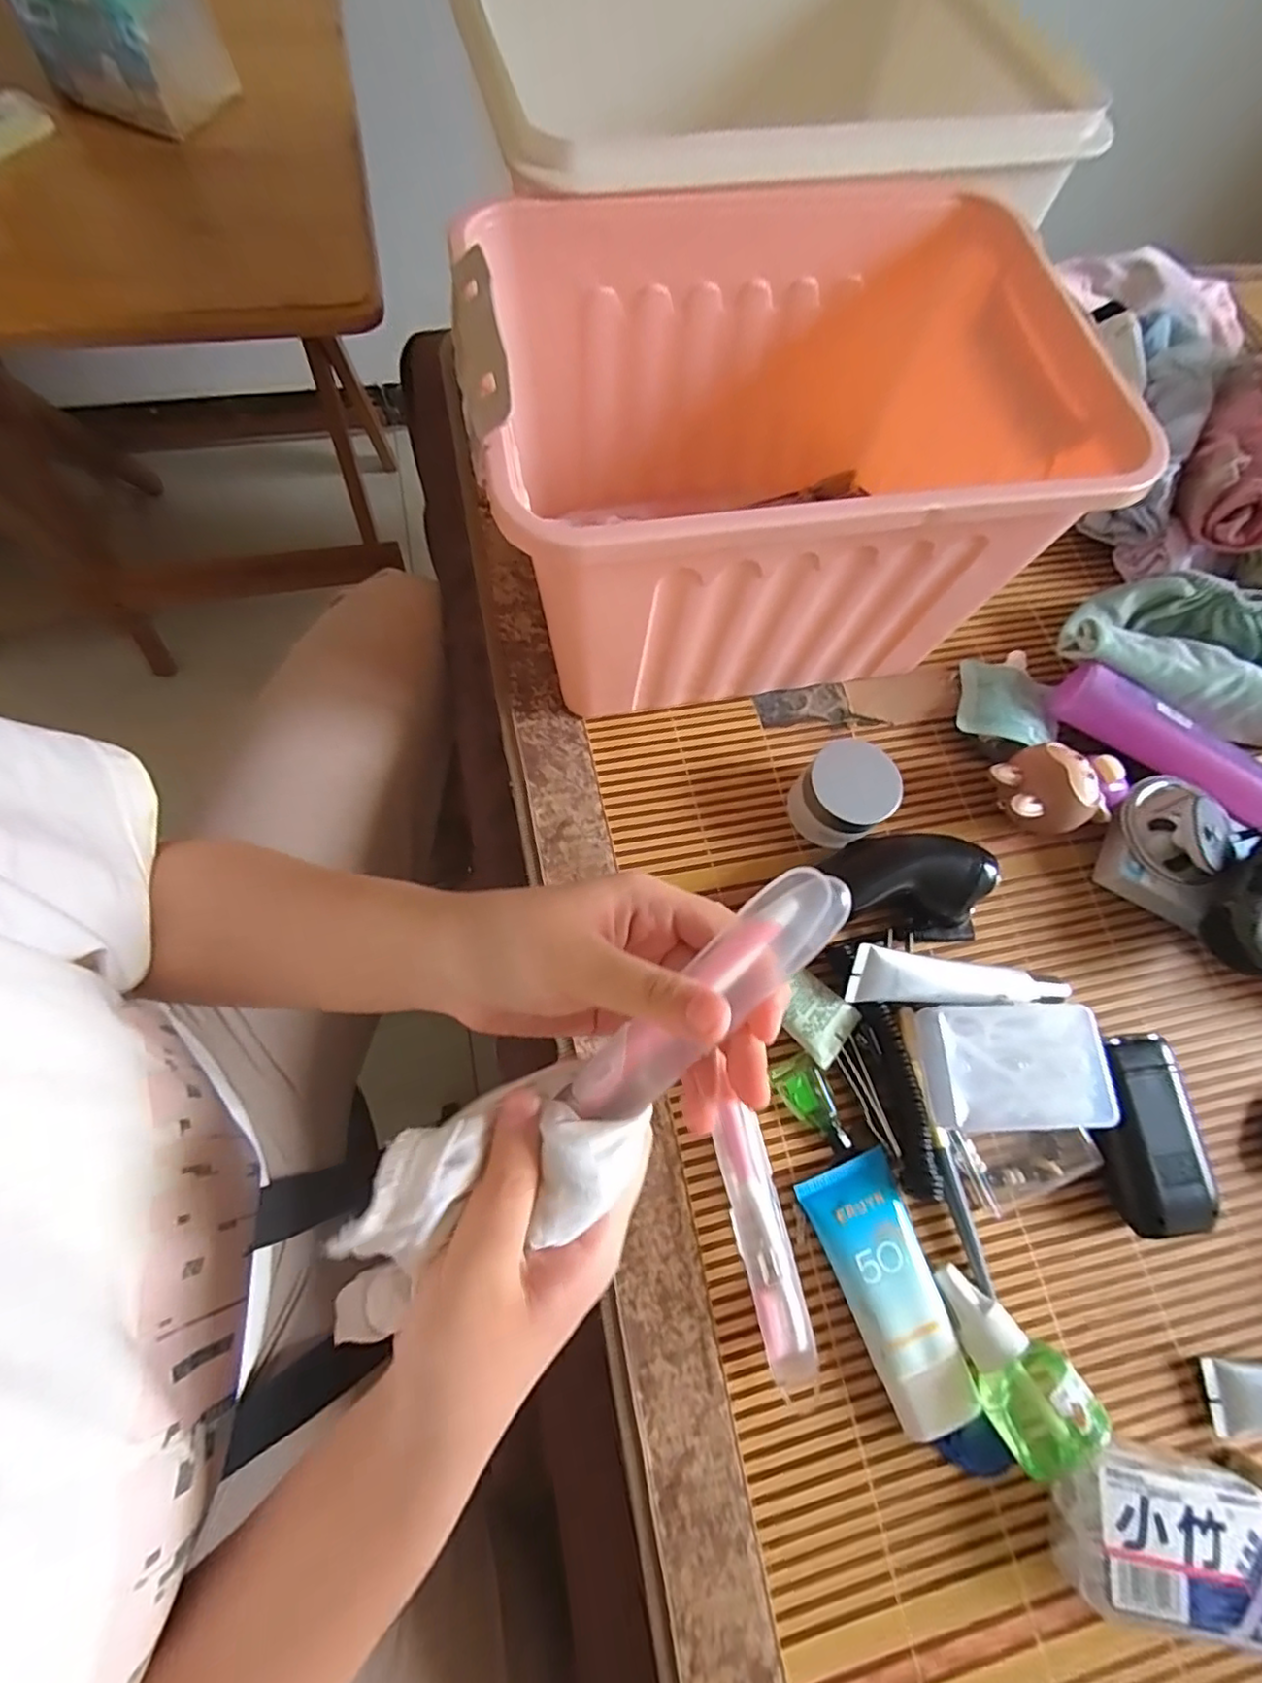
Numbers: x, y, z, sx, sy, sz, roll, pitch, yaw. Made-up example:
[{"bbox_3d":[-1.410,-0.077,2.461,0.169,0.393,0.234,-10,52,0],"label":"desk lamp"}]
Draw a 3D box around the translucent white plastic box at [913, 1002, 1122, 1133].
[{"bbox_3d":[0.199,0.116,0.322,0.083,0.018,0.060,-1,71,-4],"label":"translucent white plastic box"}]

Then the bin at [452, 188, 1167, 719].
[{"bbox_3d":[0.077,-0.203,0.364,0.297,0.192,0.218,-7,72,-6],"label":"bin"}]

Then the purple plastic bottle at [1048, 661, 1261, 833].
[{"bbox_3d":[0.369,-0.046,0.392,0.205,0.027,0.033,35,72,8],"label":"purple plastic bottle"}]

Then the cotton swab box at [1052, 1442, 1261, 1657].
[{"bbox_3d":[0.242,0.313,0.281,0.080,0.033,0.056,11,71,0],"label":"cotton swab box"}]

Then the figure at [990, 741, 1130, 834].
[{"bbox_3d":[0.263,-0.032,0.386,0.086,0.052,0.052,-15,73,-9],"label":"figure"}]

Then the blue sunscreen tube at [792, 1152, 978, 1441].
[{"bbox_3d":[0.128,0.221,0.307,0.047,0.020,0.114,-19,74,-10],"label":"blue sunscreen tube"}]

